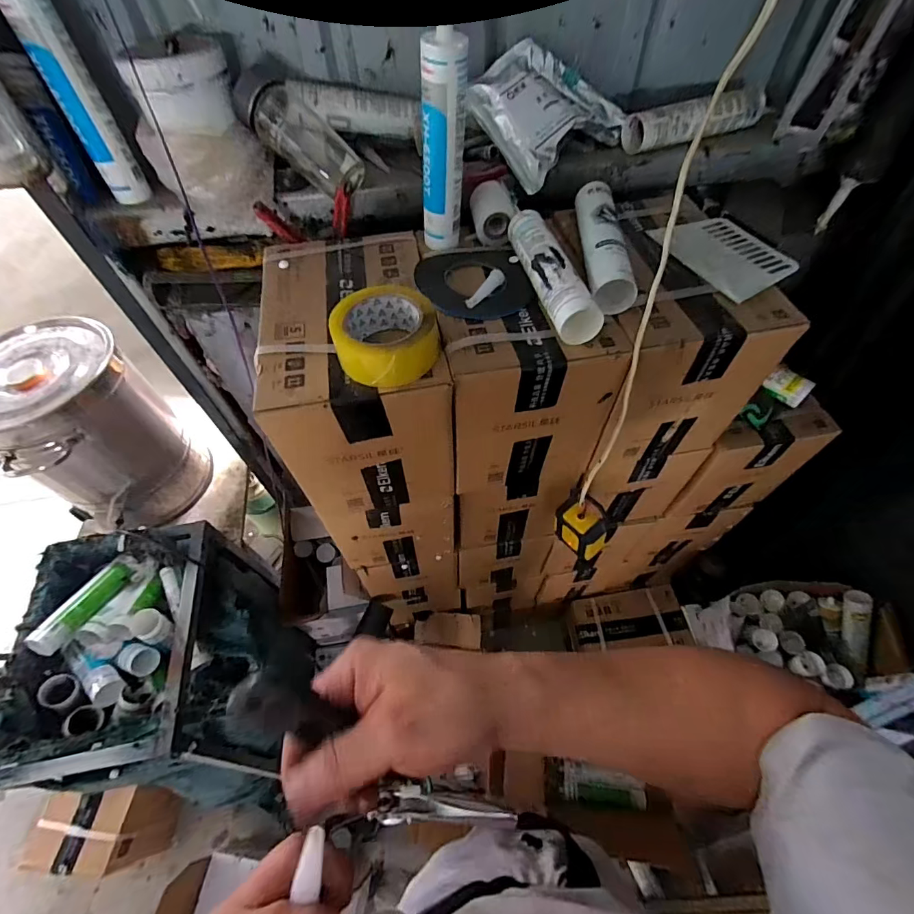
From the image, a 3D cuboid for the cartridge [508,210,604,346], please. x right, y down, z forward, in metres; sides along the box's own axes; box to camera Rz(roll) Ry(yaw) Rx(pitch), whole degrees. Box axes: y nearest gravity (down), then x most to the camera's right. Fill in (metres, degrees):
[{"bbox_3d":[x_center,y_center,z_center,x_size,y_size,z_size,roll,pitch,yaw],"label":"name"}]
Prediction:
[{"bbox_3d":[0.107,-0.225,0.525,0.049,0.045,0.223,-13,56,-6],"label":"cartridge"}]

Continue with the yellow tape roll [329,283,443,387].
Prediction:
[{"bbox_3d":[-0.075,-0.128,0.462,0.104,0.053,0.104,-1,55,2],"label":"yellow tape roll"}]

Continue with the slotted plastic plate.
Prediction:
[{"bbox_3d":[0.347,-0.266,0.565,0.127,0.010,0.163,-22,57,-12],"label":"slotted plastic plate"}]

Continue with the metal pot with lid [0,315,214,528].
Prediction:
[{"bbox_3d":[-0.776,-0.044,0.952,0.257,0.400,0.272,-1,55,2],"label":"metal pot with lid"}]

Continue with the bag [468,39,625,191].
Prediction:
[{"bbox_3d":[0.126,-0.492,0.612,0.183,0.037,0.163,-38,100,-6],"label":"bag"}]

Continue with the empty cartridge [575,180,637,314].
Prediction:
[{"bbox_3d":[0.179,-0.266,0.543,0.050,0.046,0.223,1,55,3],"label":"empty cartridge"}]

